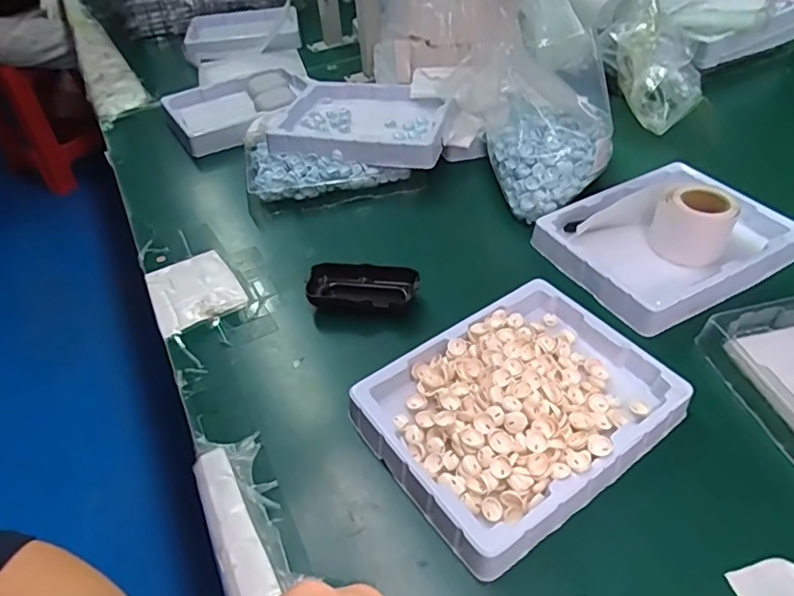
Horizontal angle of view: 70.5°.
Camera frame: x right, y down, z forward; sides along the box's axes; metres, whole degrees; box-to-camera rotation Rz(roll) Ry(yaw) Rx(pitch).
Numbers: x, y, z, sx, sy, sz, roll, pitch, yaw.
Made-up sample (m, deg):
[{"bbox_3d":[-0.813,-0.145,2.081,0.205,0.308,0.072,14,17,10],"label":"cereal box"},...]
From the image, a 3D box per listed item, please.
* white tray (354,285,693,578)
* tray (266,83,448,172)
[{"bbox_3d":[0.096,0.081,0.442,0.219,0.041,0.169,-28,48,-23],"label":"white tray"},{"bbox_3d":[-0.049,-0.237,0.743,0.223,0.031,0.182,5,44,10],"label":"tray"}]

